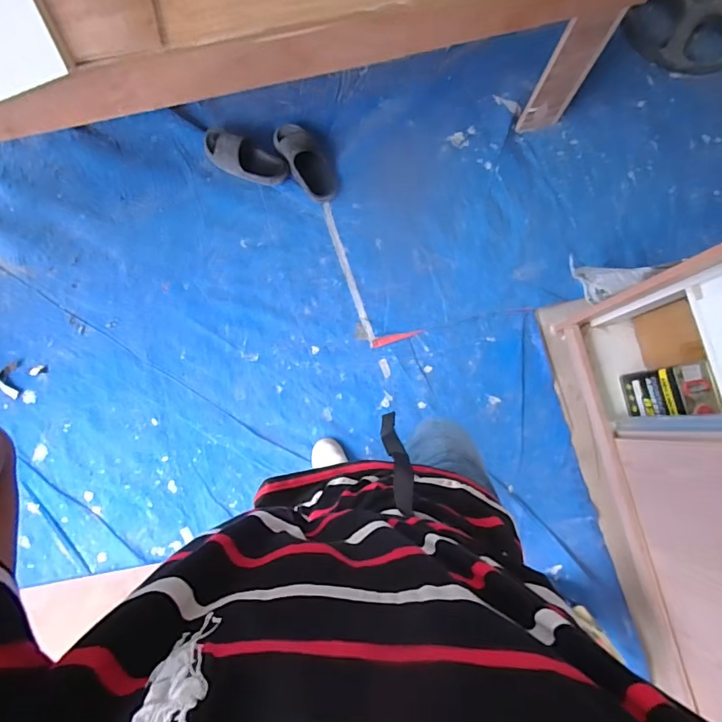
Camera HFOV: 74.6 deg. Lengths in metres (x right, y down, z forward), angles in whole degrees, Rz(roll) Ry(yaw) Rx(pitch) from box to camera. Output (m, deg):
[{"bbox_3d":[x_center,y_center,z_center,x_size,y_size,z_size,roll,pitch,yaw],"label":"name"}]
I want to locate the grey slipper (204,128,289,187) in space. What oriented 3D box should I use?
[{"bbox_3d":[-0.391,-0.658,1.528,0.295,0.093,0.126,24,81,3],"label":"grey slipper"}]

